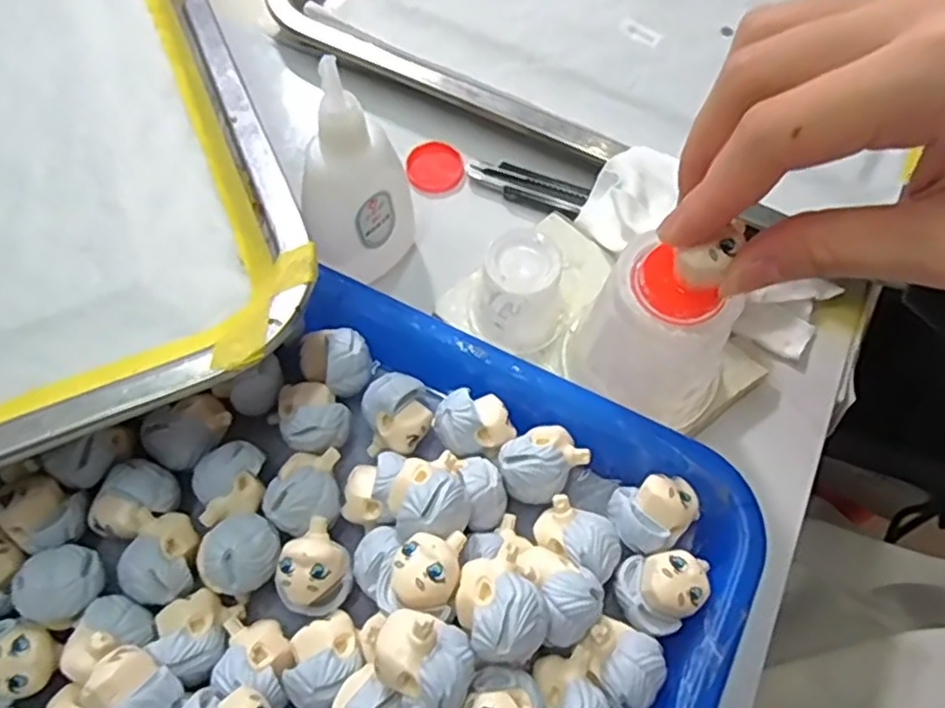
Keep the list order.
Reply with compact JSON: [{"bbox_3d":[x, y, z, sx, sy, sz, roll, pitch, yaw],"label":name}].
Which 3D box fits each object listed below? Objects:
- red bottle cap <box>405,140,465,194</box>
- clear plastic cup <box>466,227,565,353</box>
[{"bbox_3d":[-0.017,-0.085,0.312,0.025,0.004,0.026,0,66,0],"label":"red bottle cap"},{"bbox_3d":[0.017,-0.022,0.258,0.034,0.044,0.029,36,71,14],"label":"clear plastic cup"}]

